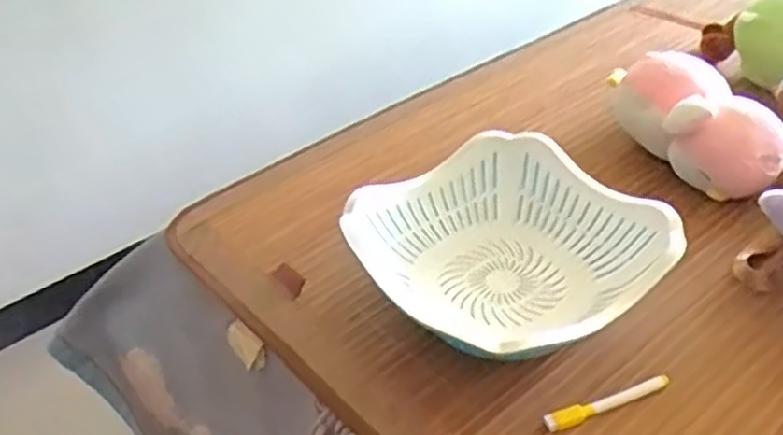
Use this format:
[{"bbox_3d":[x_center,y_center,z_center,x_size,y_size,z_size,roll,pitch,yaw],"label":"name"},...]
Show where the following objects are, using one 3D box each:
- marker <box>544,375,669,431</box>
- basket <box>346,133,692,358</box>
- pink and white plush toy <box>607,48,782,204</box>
[{"bbox_3d":[0.181,0.153,0.614,0.118,0.008,0.015,-18,39,-14],"label":"marker"},{"bbox_3d":[0.112,0.037,0.702,0.247,0.096,0.254,-4,38,3],"label":"basket"},{"bbox_3d":[0.345,-0.108,0.856,0.109,0.104,0.225,-15,38,-11],"label":"pink and white plush toy"}]

